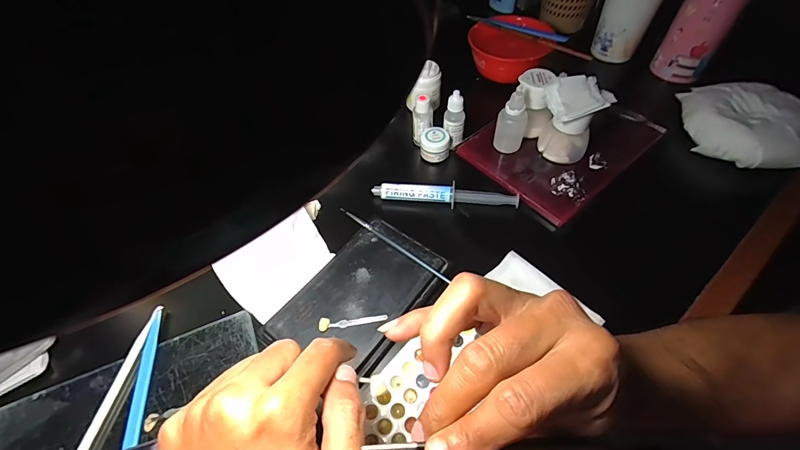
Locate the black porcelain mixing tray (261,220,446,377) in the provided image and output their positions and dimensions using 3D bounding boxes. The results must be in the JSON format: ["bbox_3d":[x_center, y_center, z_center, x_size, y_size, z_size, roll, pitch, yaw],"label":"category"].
[{"bbox_3d":[-0.032,0.061,0.329,0.095,0.015,0.146,33,62,22],"label":"black porcelain mixing tray"}]

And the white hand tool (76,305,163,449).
[{"bbox_3d":[-0.223,0.130,0.294,0.012,0.006,0.139,6,55,5],"label":"white hand tool"}]

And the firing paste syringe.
[{"bbox_3d":[0.047,-0.031,0.396,0.147,0.019,0.018,6,55,5],"label":"firing paste syringe"}]

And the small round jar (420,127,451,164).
[{"bbox_3d":[0.040,-0.092,0.432,0.033,0.024,0.032,-1,54,1],"label":"small round jar"}]

